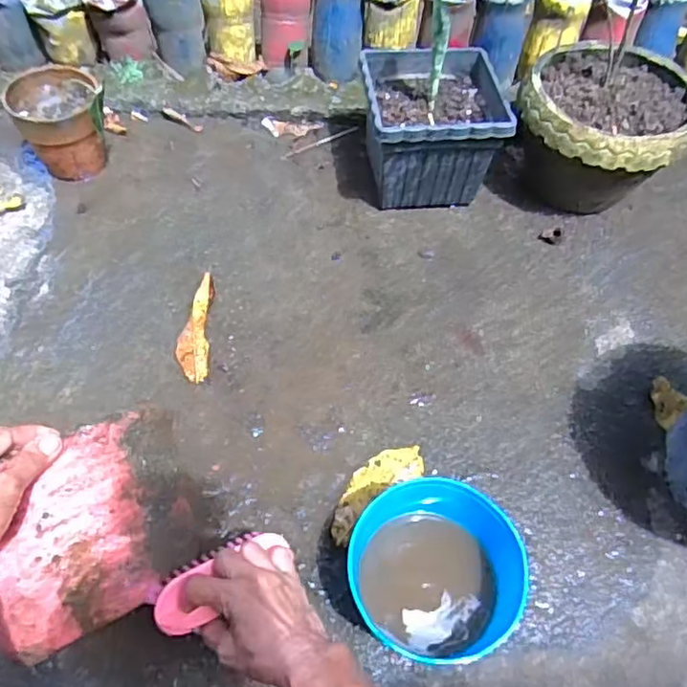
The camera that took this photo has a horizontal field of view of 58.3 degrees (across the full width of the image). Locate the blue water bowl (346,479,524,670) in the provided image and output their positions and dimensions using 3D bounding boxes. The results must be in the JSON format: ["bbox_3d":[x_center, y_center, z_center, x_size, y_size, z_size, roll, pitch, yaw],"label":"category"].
[{"bbox_3d":[0.088,0.227,0.619,0.165,0.116,0.144,9,57,1],"label":"blue water bowl"}]

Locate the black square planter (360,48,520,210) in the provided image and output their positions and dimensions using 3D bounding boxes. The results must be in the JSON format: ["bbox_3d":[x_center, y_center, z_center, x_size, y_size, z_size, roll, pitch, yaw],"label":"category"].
[{"bbox_3d":[0.127,-0.332,0.960,0.199,0.165,0.212,-2,58,-6],"label":"black square planter"}]

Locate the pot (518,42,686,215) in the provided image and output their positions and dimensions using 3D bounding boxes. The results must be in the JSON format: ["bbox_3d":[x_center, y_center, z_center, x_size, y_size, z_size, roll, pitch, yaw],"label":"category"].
[{"bbox_3d":[0.389,-0.320,0.962,0.237,0.178,0.244,2,57,-4],"label":"pot"}]

